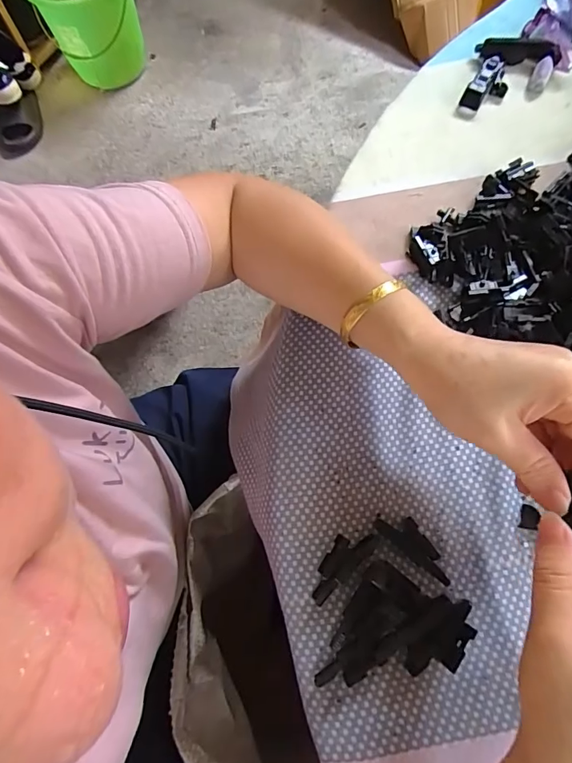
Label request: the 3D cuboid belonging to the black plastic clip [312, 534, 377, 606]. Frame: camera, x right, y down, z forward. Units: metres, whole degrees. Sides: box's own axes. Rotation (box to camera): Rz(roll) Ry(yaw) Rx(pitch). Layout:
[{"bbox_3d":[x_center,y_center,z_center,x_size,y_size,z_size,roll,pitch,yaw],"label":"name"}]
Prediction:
[{"bbox_3d":[0.035,0.119,0.282,0.021,0.005,0.055,40,78,12],"label":"black plastic clip"}]

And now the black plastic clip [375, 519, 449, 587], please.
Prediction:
[{"bbox_3d":[0.085,0.105,0.279,0.053,0.013,0.019,39,78,12],"label":"black plastic clip"}]

